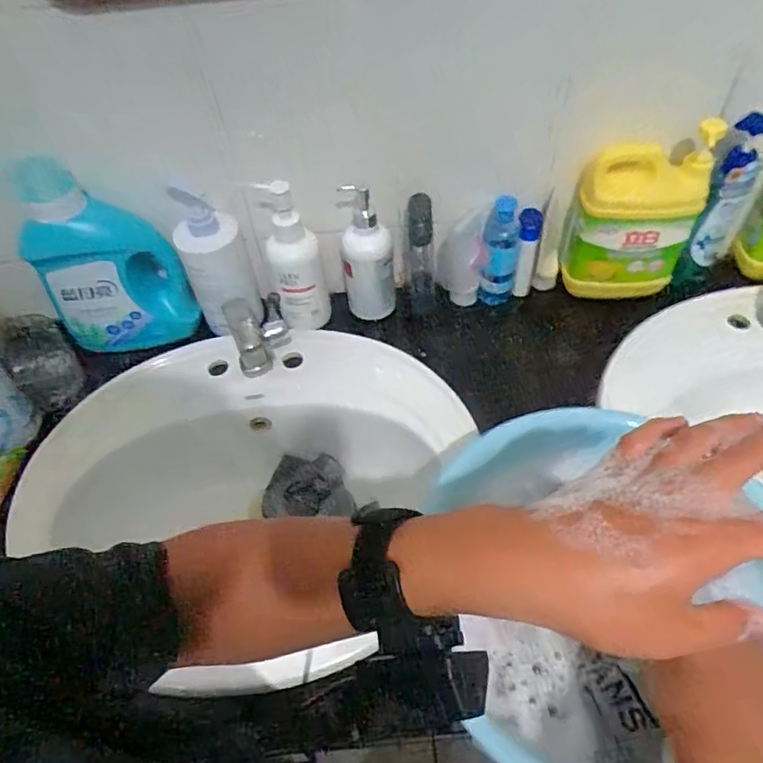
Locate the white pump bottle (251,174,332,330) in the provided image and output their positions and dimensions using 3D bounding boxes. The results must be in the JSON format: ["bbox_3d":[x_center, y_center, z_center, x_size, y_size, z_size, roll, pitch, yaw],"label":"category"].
[{"bbox_3d":[-0.115,-0.161,0.763,0.067,0.207,0.083,-13,53,-5],"label":"white pump bottle"}]

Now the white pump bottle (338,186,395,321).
[{"bbox_3d":[-0.021,-0.171,0.779,0.067,0.182,0.057,-10,53,-3],"label":"white pump bottle"}]

